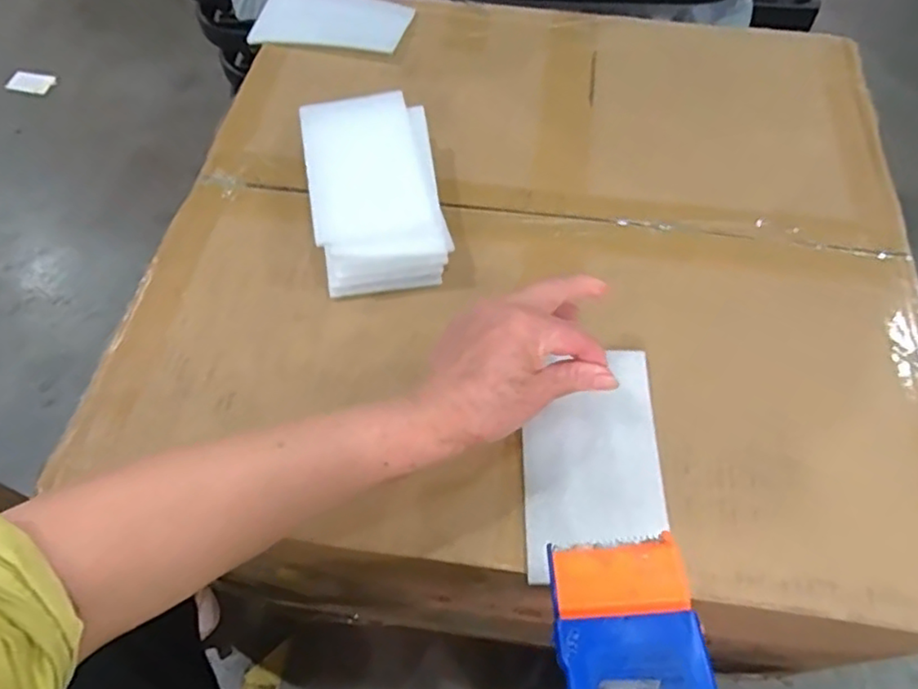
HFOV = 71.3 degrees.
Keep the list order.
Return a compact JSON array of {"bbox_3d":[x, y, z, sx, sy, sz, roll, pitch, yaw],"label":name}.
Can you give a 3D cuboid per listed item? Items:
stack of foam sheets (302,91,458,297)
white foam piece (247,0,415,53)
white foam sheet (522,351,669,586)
[{"bbox_3d":[-0.062,-0.117,0.463,0.091,0.046,0.161,-8,60,-6],"label":"stack of foam sheets"},{"bbox_3d":[-0.121,-0.310,0.612,0.144,0.009,0.076,7,59,4],"label":"white foam piece"},{"bbox_3d":[0.078,0.066,0.380,0.078,0.007,0.134,1,59,0],"label":"white foam sheet"}]

